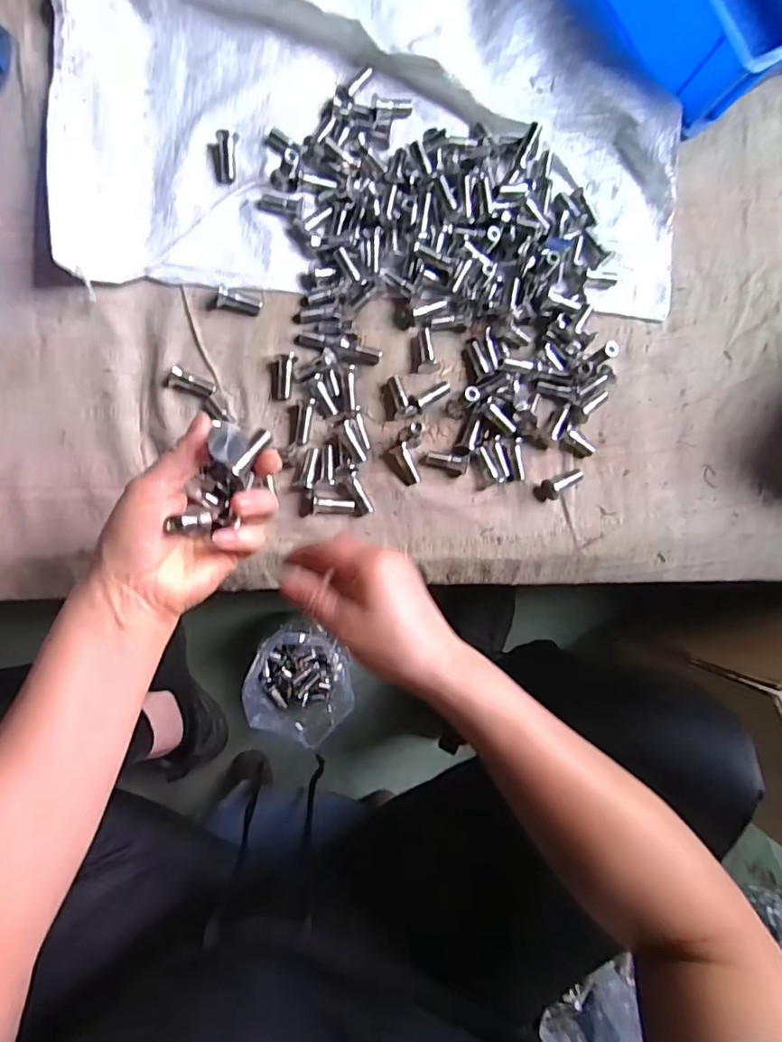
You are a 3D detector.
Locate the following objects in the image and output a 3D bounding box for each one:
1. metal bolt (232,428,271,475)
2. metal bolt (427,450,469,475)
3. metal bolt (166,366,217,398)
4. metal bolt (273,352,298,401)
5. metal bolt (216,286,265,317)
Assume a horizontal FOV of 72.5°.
[{"bbox_3d":[-0.081,-0.040,0.311,0.008,0.006,0.033,33,70,-2],"label":"metal bolt"},{"bbox_3d":[0.049,-0.049,0.445,0.036,0.014,0.018,7,84,-6],"label":"metal bolt"},{"bbox_3d":[-0.159,-0.110,0.427,0.035,0.012,0.015,18,83,-17],"label":"metal bolt"},{"bbox_3d":[-0.085,-0.117,0.432,0.014,0.010,0.038,11,84,-6],"label":"metal bolt"},{"bbox_3d":[-0.124,-0.178,0.436,0.033,0.014,0.015,16,83,-6],"label":"metal bolt"}]

